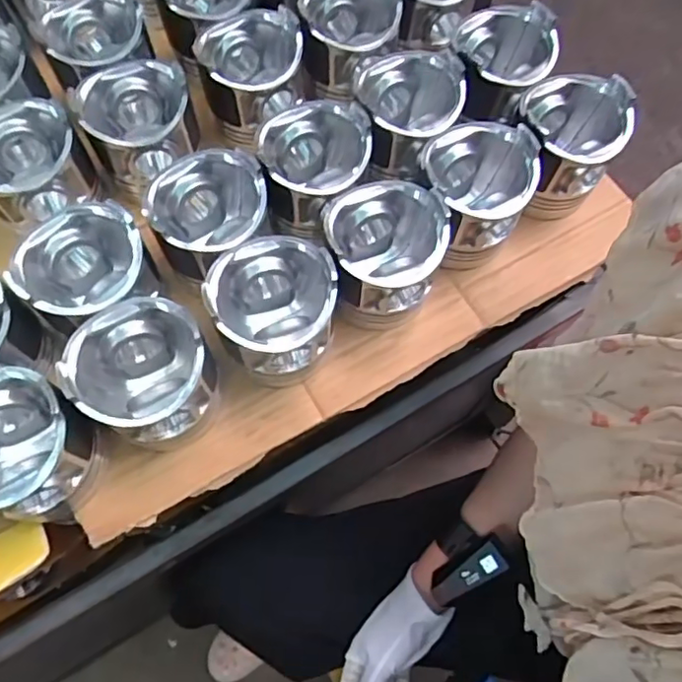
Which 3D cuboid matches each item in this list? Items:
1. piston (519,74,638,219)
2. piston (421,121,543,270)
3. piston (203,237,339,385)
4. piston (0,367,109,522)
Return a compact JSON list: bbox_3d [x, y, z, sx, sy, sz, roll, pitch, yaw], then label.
[{"bbox_3d":[0.173,-0.155,0.461,0.083,0.078,0.087,29,69,10],"label":"piston"},{"bbox_3d":[0.097,-0.108,0.443,0.078,0.086,0.082,0,67,-1],"label":"piston"},{"bbox_3d":[-0.044,-0.018,0.404,0.080,0.081,0.081,0,67,-1],"label":"piston"},{"bbox_3d":[-0.201,0.068,0.367,0.081,0.089,0.079,0,67,-1],"label":"piston"}]

